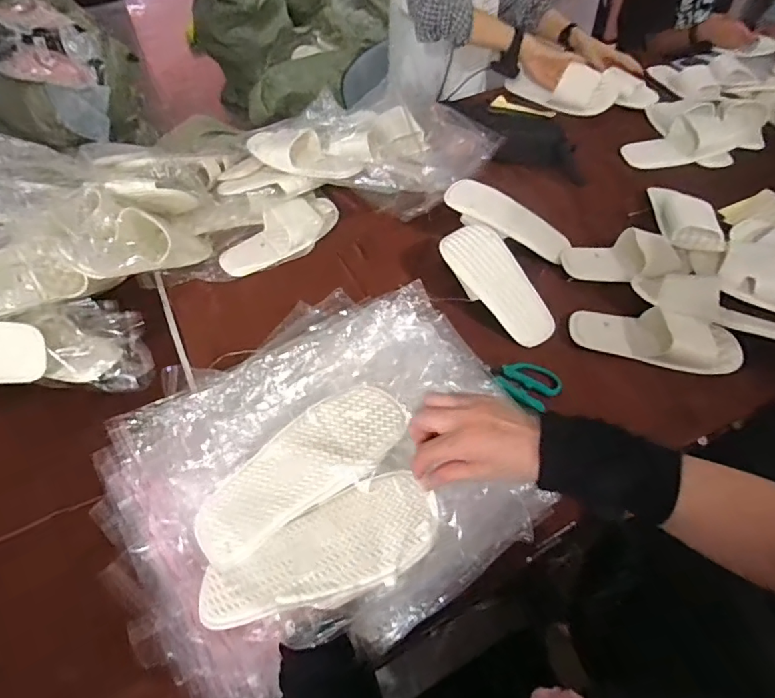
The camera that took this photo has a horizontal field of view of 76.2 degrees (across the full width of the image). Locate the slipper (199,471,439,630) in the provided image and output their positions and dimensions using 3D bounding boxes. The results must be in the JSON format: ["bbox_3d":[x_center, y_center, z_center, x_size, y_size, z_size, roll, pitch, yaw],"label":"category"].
[{"bbox_3d":[-0.072,0.200,0.479,0.249,0.040,0.099,-25,51,0],"label":"slipper"}]

